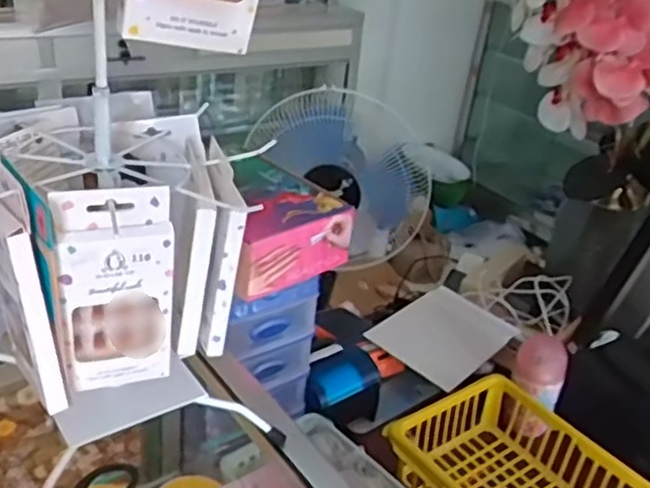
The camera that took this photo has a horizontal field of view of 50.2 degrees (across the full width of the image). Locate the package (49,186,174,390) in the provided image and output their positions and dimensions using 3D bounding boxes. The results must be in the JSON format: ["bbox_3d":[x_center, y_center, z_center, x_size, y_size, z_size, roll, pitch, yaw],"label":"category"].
[{"bbox_3d":[-0.126,0.032,0.422,0.065,0.136,0.015,-7,32,-23],"label":"package"}]

